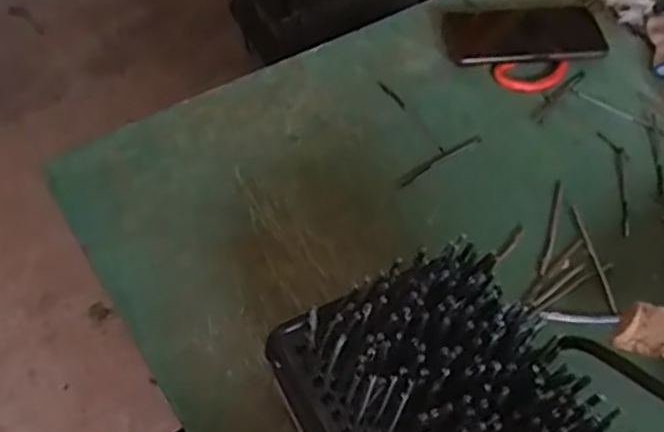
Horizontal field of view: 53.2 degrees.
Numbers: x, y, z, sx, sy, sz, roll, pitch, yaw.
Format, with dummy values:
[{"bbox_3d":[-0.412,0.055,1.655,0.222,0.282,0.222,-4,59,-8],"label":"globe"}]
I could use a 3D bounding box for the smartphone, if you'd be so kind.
[{"bbox_3d":[0.199,-0.190,0.688,0.160,0.013,0.071,-7,67,-3],"label":"smartphone"}]

